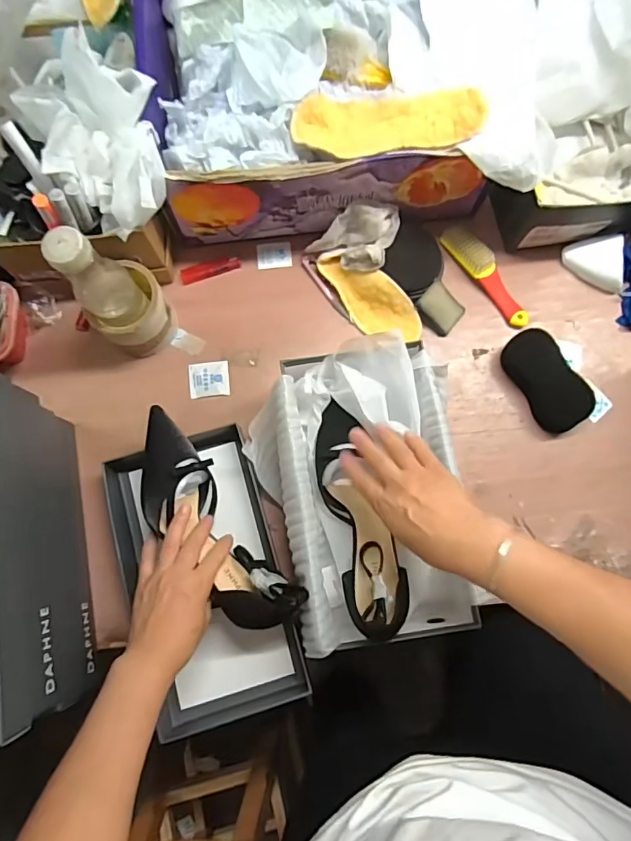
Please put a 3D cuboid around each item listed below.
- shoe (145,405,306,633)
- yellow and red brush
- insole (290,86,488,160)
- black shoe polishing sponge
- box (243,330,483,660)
[{"bbox_3d":[-0.122,0.112,0.538,0.089,0.065,0.255,-34,83,-6],"label":"shoe"},{"bbox_3d":[0.222,-0.188,0.639,0.032,0.030,0.155,-39,82,-7],"label":"yellow and red brush"},{"bbox_3d":[0.077,-0.319,0.526,0.197,0.024,0.072,-4,79,-1],"label":"insole"},{"bbox_3d":[0.286,-0.050,0.616,0.057,0.036,0.129,-31,81,-6],"label":"black shoe polishing sponge"},{"bbox_3d":[0.044,0.076,0.538,0.214,0.123,0.295,-7,79,-1],"label":"box"}]

